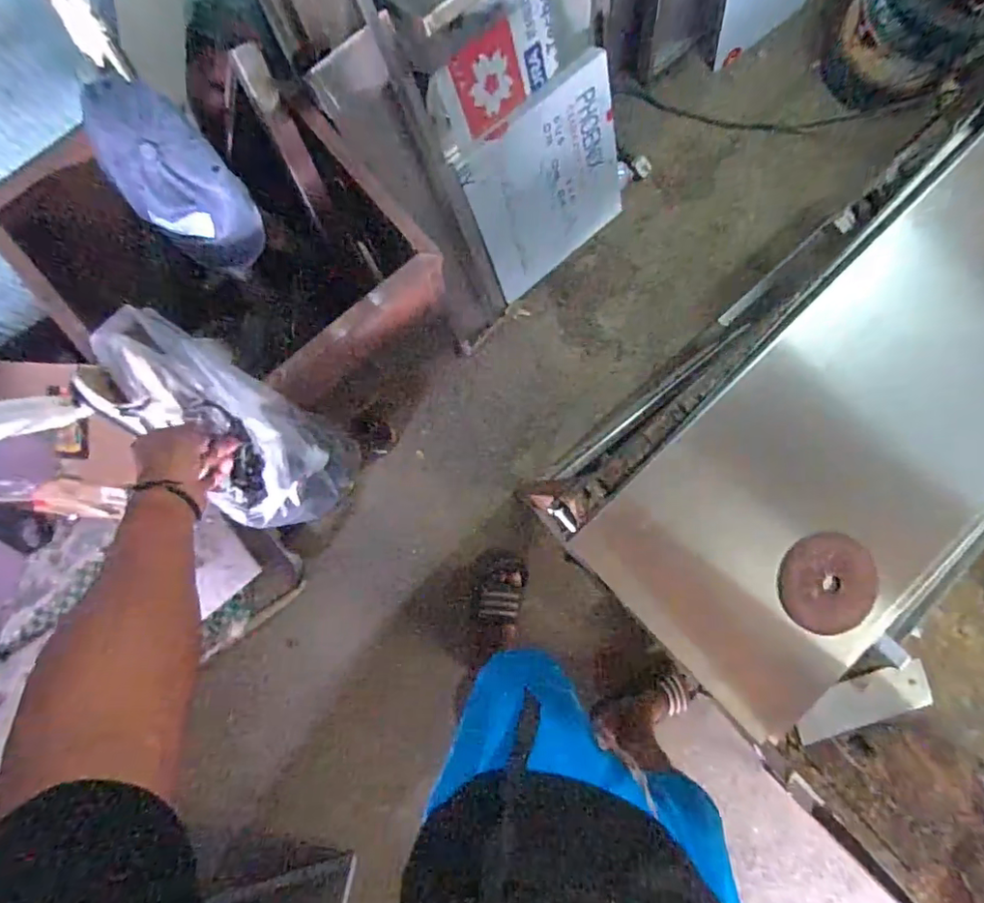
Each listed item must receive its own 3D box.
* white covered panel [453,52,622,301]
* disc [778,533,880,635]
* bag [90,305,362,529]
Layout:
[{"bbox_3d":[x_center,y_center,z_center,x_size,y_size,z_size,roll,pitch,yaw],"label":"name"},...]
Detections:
[{"bbox_3d":[0.125,-0.561,1.202,0.367,0.376,0.021,-40,57,-4],"label":"white covered panel"},{"bbox_3d":[0.302,0.118,0.498,0.089,0.011,0.087,0,87,-3],"label":"disc"},{"bbox_3d":[-0.357,-0.041,0.722,0.351,0.153,0.147,43,85,-11],"label":"bag"}]

